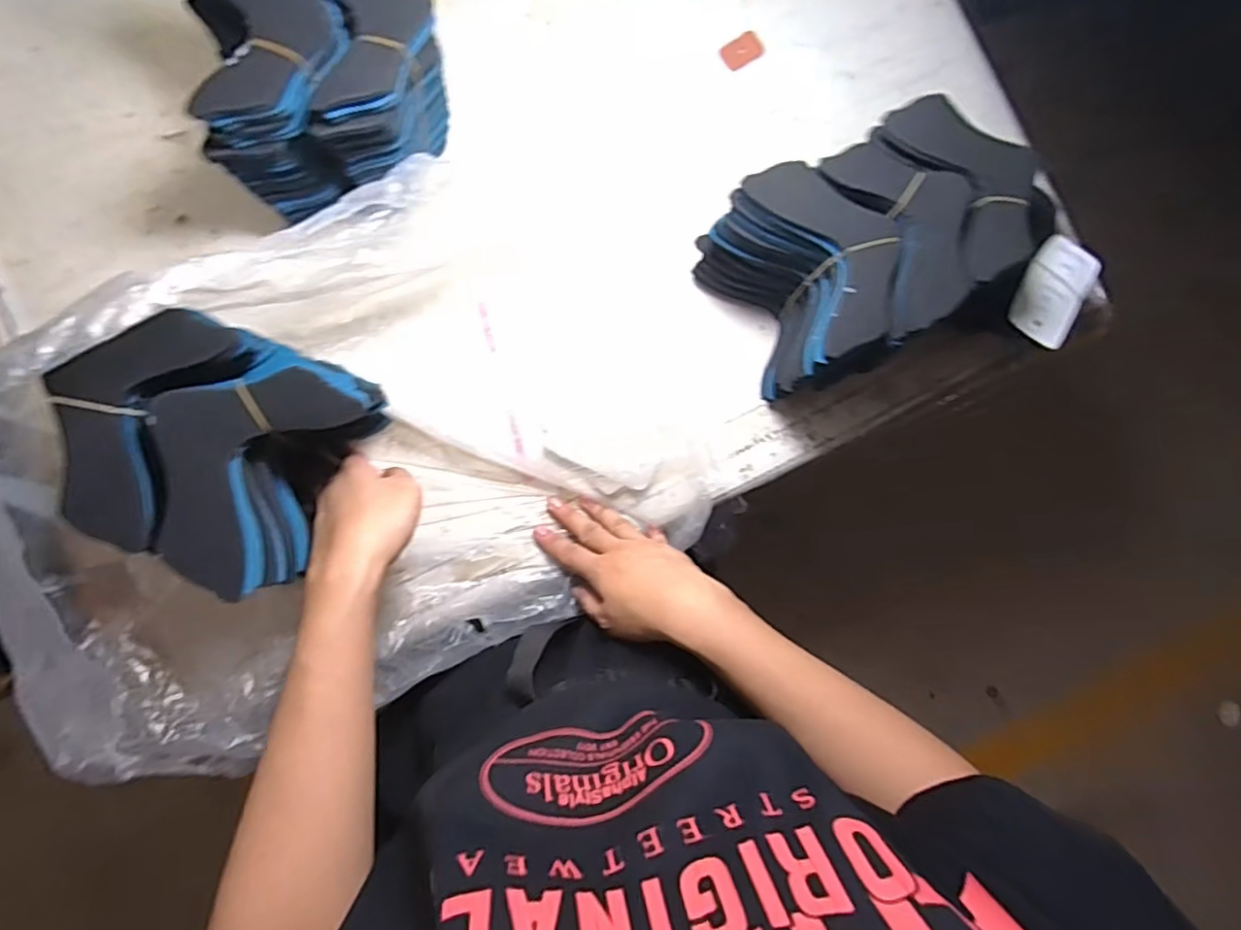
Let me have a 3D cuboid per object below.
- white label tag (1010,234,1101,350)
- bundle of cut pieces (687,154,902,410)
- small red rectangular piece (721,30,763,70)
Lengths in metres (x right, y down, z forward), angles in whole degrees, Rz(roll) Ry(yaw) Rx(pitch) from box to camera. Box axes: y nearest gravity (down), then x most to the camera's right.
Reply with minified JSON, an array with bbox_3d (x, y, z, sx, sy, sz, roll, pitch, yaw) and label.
[{"bbox_3d":[0.397,-0.158,0.565,0.055,0.010,0.110,33,78,6],"label":"white label tag"},{"bbox_3d":[0.157,-0.155,0.538,0.110,0.153,0.154,-26,88,-9],"label":"bundle of cut pieces"},{"bbox_3d":[0.130,-0.438,0.652,0.045,0.005,0.029,-39,90,-10],"label":"small red rectangular piece"}]

